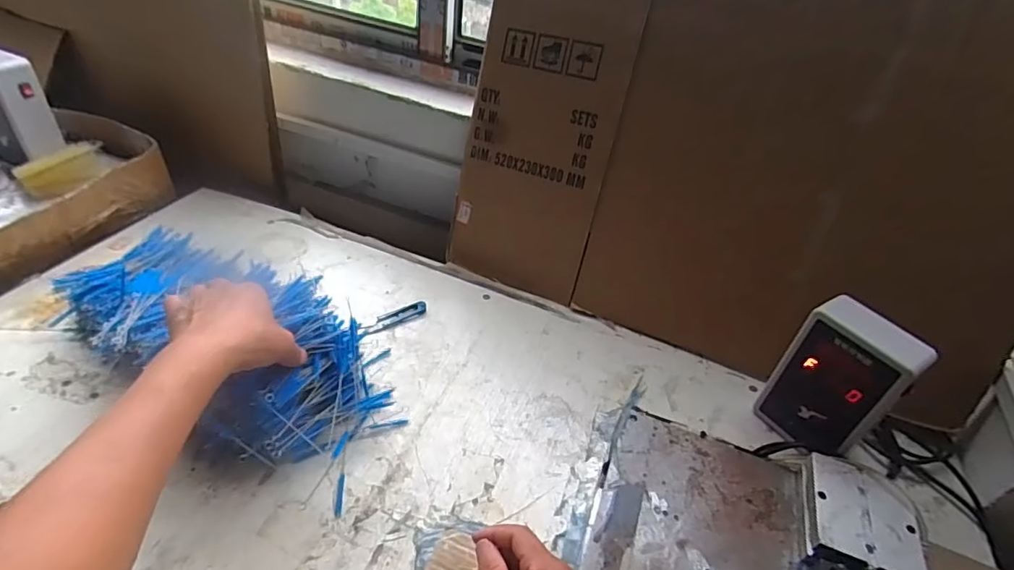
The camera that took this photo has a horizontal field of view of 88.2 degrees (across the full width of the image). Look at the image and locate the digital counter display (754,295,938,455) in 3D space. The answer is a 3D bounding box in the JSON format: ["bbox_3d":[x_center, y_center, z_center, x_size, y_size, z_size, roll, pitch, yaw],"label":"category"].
[{"bbox_3d":[0.365,0.110,0.586,0.060,0.175,0.111,-23,49,-32],"label":"digital counter display"}]

